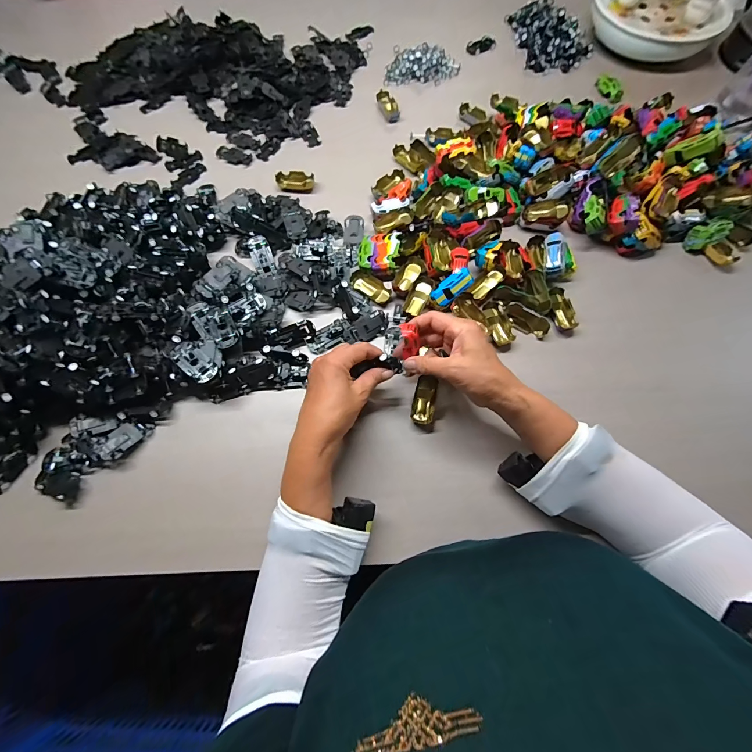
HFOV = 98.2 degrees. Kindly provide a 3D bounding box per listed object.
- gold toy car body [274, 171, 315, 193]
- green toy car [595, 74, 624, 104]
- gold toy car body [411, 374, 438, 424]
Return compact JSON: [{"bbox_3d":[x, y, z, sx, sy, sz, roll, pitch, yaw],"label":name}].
[{"bbox_3d":[-0.137,-0.334,0.556,0.061,0.017,0.031,-4,70,-1],"label":"gold toy car body"},{"bbox_3d":[0.451,-0.563,0.633,0.032,0.015,0.079,-13,71,-4],"label":"green toy car"},{"bbox_3d":[0.063,0.032,0.429,0.027,0.020,0.064,11,71,4],"label":"gold toy car body"}]

